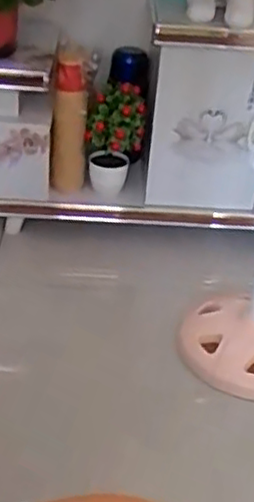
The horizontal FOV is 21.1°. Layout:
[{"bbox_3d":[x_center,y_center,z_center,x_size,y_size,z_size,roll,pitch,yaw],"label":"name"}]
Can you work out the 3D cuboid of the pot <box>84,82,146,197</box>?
[{"bbox_3d":[-0.029,-0.240,1.525,0.123,0.248,0.112,2,33,-5],"label":"pot"}]

